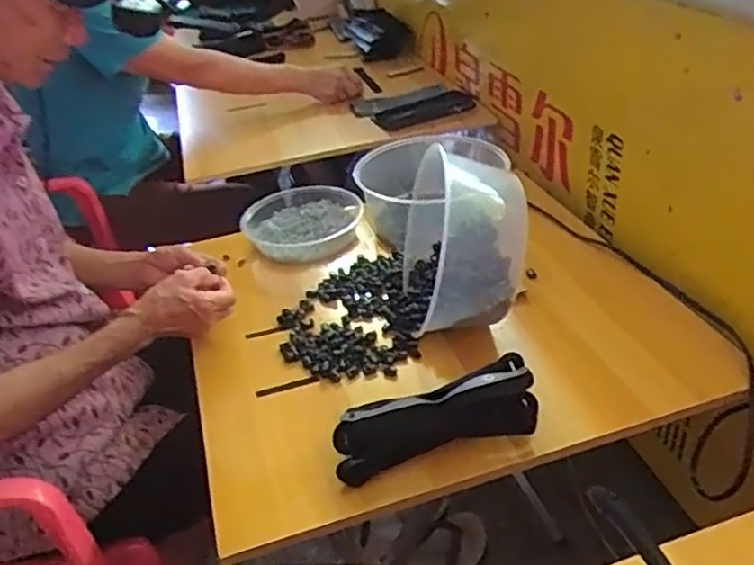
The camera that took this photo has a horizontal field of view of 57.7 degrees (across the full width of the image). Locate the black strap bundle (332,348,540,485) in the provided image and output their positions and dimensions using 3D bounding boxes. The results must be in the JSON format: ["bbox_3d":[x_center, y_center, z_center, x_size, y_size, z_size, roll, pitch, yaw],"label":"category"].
[{"bbox_3d":[0.059,0.138,0.696,0.211,0.051,0.082,-11,34,-7],"label":"black strap bundle"}]

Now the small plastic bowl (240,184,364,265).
[{"bbox_3d":[-0.115,-0.087,1.087,0.181,0.061,0.180,-5,34,3],"label":"small plastic bowl"}]

